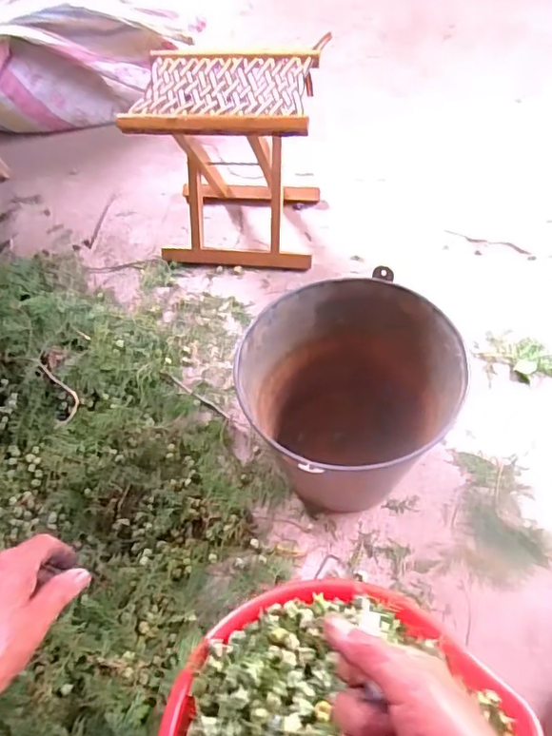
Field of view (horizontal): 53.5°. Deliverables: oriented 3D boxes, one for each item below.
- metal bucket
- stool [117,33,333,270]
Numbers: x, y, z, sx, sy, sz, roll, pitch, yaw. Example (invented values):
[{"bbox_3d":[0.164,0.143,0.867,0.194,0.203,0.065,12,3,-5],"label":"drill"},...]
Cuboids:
[{"bbox_3d":[0.110,0.041,0.801,0.254,0.247,0.240,-2,53,2],"label":"metal bucket"},{"bbox_3d":[-0.077,-0.403,1.089,0.308,0.337,0.261,5,54,7],"label":"stool"}]

